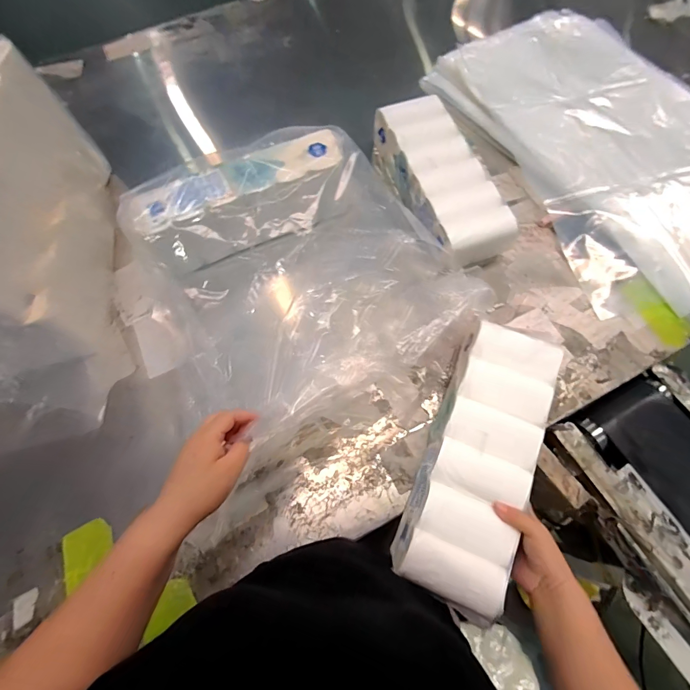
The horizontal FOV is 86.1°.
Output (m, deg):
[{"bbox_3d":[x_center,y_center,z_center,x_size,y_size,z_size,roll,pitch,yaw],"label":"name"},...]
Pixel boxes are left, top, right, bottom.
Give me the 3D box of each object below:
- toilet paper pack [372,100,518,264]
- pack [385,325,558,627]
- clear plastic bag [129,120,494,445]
[{"bbox_3d":[0.187,-0.325,0.741,0.135,0.094,0.386,-18,69,-4],"label":"toilet paper pack"},{"bbox_3d":[0.192,0.160,0.538,0.134,0.098,0.370,21,74,10],"label":"pack"},{"bbox_3d":[-0.092,-0.129,0.634,0.497,0.147,0.467,-25,70,-7],"label":"clear plastic bag"}]

